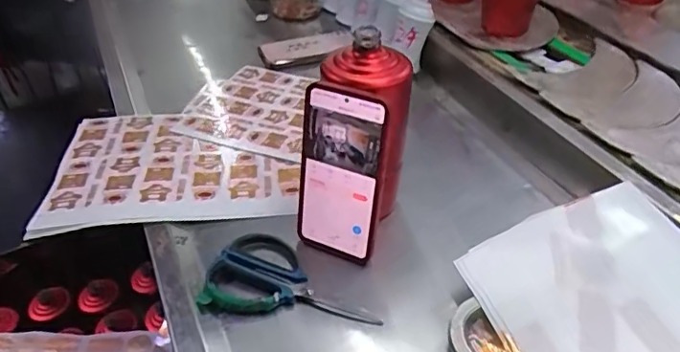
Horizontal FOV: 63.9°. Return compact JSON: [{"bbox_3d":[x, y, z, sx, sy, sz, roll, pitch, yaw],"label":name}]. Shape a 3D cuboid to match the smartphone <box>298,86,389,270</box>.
[{"bbox_3d":[-0.002,0.001,0.503,0.079,0.162,0.015,15,27,20],"label":"smartphone"}]

